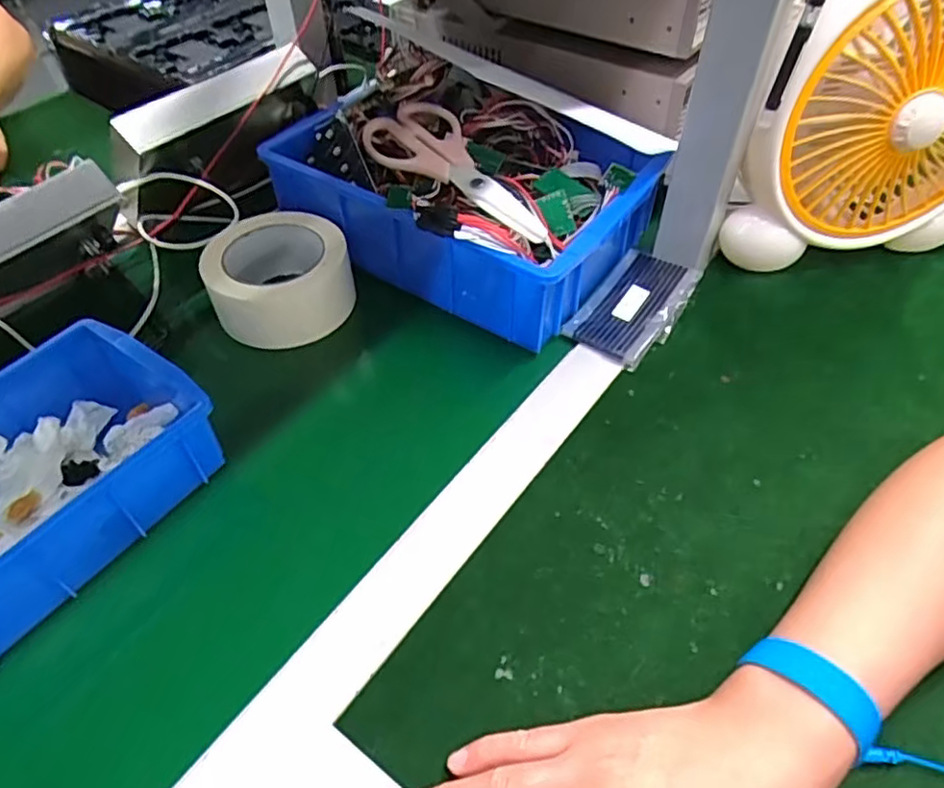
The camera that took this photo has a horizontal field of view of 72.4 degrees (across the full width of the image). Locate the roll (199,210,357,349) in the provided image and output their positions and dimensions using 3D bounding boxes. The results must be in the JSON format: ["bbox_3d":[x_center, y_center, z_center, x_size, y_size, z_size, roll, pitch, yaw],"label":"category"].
[{"bbox_3d":[-0.155,-0.094,0.523,0.108,0.057,0.108,0,50,0],"label":"roll"}]

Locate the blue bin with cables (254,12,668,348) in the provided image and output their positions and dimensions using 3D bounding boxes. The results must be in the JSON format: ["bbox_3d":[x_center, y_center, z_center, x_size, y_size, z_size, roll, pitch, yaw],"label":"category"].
[{"bbox_3d":[-0.011,-0.170,0.536,0.280,0.106,0.180,33,57,25],"label":"blue bin with cables"}]

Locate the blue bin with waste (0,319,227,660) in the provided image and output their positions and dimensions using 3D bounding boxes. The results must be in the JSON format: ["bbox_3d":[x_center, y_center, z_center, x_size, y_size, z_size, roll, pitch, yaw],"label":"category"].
[{"bbox_3d":[-0.269,0.050,0.385,0.144,0.060,0.200,29,55,22],"label":"blue bin with waste"}]

